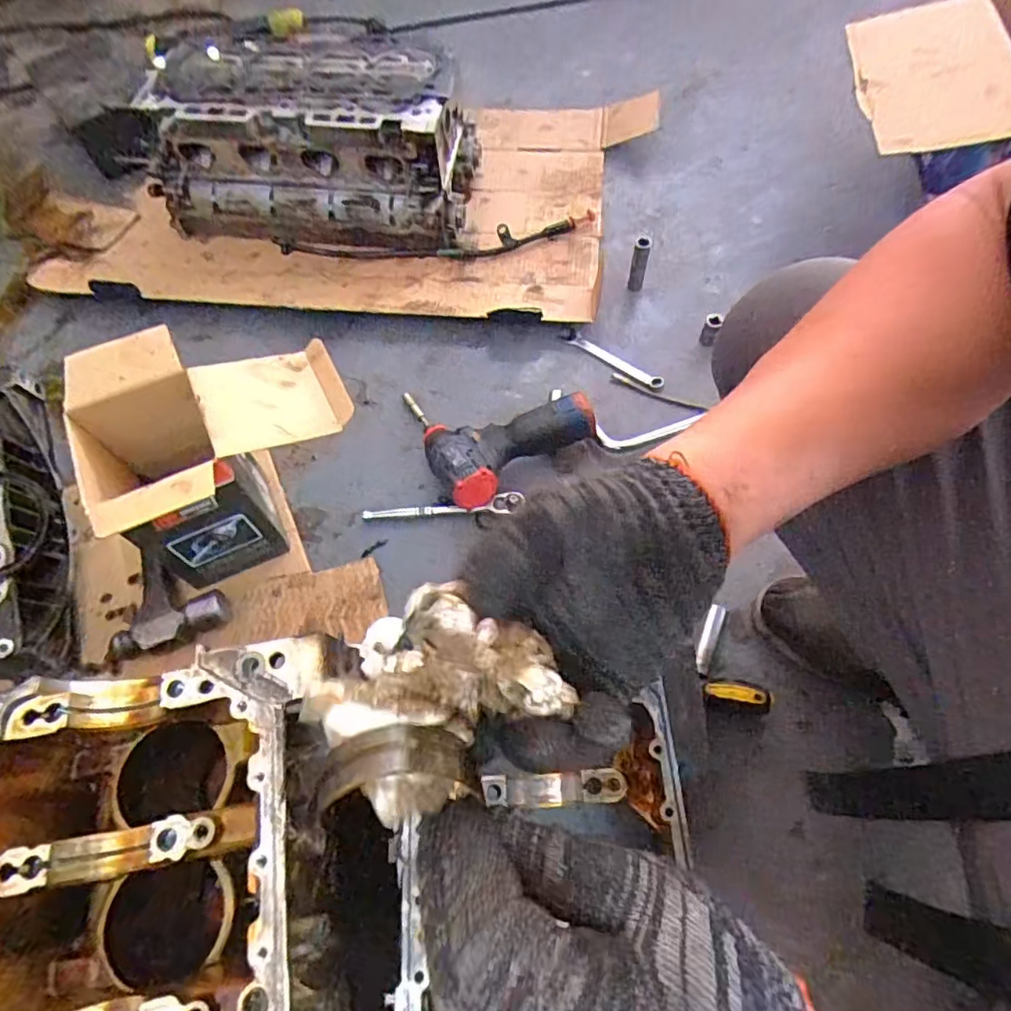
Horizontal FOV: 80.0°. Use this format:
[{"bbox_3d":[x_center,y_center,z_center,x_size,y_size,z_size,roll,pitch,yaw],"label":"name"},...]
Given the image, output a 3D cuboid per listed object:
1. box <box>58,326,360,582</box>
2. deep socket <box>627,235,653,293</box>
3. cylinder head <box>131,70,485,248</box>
[{"bbox_3d":[-0.291,-0.057,0.650,0.251,0.213,0.205,-37,68,-17],"label":"box"},{"bbox_3d":[0.193,-0.350,0.868,0.022,0.079,0.028,13,64,8],"label":"deep socket"},{"bbox_3d":[-0.294,-0.528,0.912,0.471,0.171,0.214,4,63,3],"label":"cylinder head"}]

